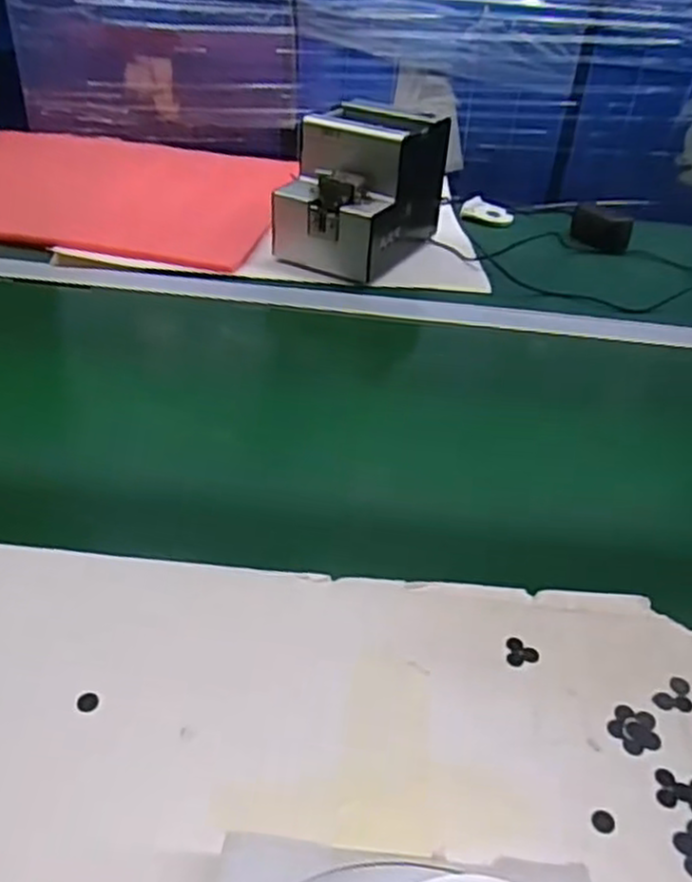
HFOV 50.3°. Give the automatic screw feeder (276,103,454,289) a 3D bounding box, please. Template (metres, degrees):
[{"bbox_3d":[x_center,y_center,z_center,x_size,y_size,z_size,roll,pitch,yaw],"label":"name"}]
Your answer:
[{"bbox_3d":[0.021,-0.289,0.840,0.125,0.144,0.189,23,40,21],"label":"automatic screw feeder"}]

